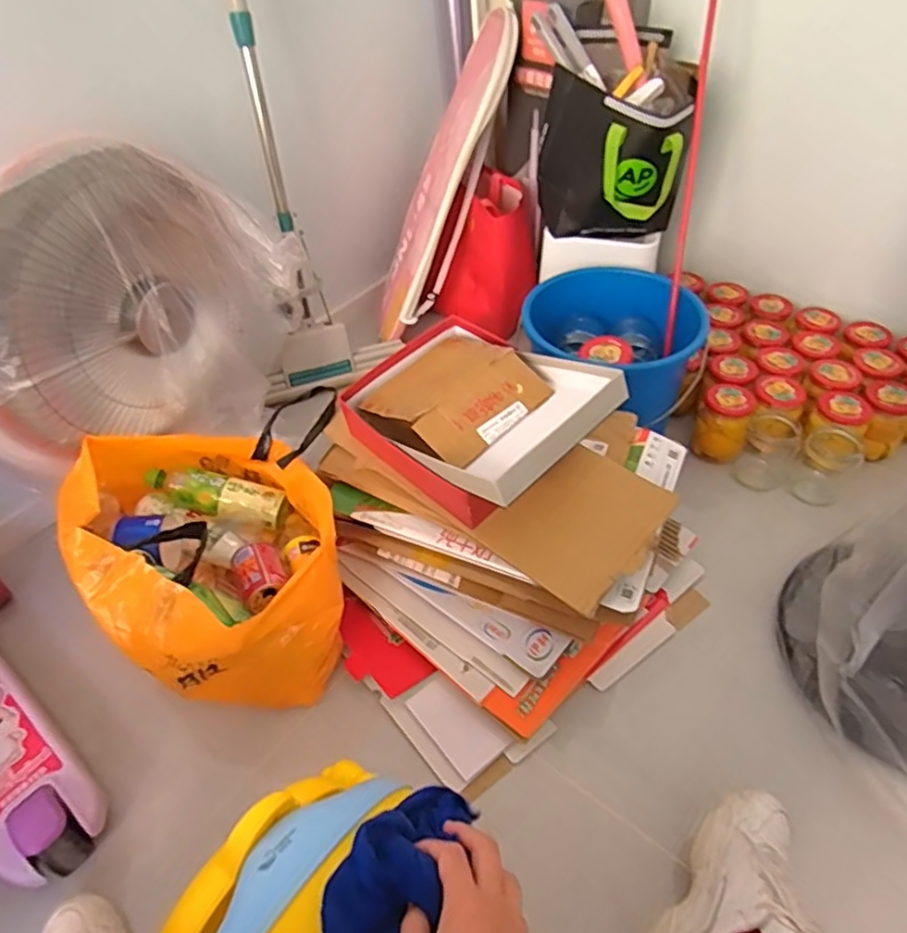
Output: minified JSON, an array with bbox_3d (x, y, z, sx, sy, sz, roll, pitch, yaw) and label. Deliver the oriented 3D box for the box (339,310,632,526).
[{"bbox_3d":[0.031,-0.082,0.867,0.255,0.129,0.334,-33,52,-26],"label":"box"}]

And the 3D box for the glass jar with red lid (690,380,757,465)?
[{"bbox_3d":[0.479,-0.082,1.141,0.090,0.114,0.099,21,51,22],"label":"glass jar with red lid"}]

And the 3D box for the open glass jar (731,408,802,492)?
[{"bbox_3d":[0.541,-0.030,1.099,0.084,0.117,0.091,-2,46,2],"label":"open glass jar"}]

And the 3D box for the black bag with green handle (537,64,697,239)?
[{"bbox_3d":[0.273,-0.532,1.122,0.247,0.221,0.169,7,47,10],"label":"black bag with green handle"}]

